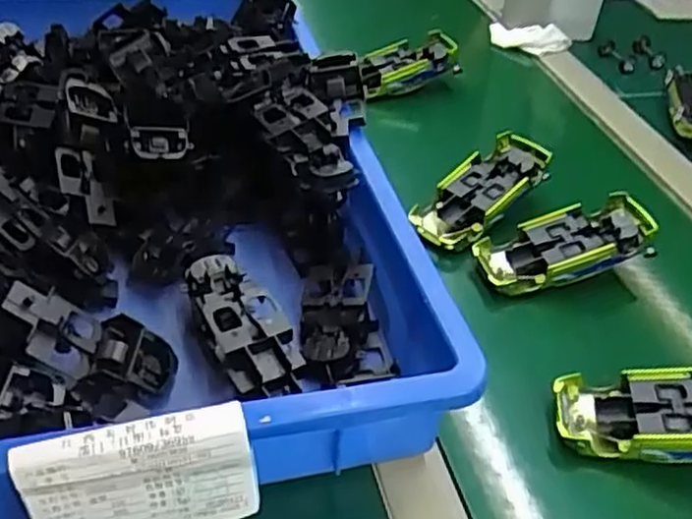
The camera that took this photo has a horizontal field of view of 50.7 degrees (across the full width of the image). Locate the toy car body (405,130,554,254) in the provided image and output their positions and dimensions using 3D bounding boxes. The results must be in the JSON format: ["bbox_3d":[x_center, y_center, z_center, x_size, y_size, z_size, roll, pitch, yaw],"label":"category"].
[{"bbox_3d":[0.114,-0.055,0.604,0.131,0.031,0.053,-40,55,-22],"label":"toy car body"}]

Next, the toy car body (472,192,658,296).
[{"bbox_3d":[0.166,-0.009,0.554,0.132,0.024,0.056,-19,43,-4],"label":"toy car body"}]

